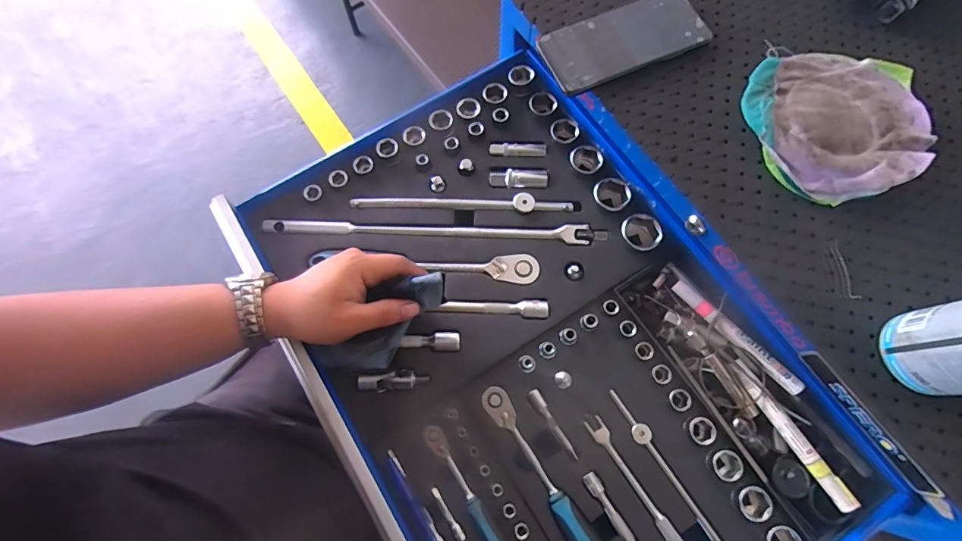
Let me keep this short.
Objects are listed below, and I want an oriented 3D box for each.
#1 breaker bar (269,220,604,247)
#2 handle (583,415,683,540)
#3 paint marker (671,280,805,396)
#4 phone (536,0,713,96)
[{"bbox_3d":[-0.054,-0.044,0.483,0.377,0.016,0.030,1,72,1],"label":"breaker bar"},{"bbox_3d":[0.154,0.215,0.390,0.016,0.008,0.181,-31,75,-9],"label":"handle"},{"bbox_3d":[0.246,0.063,0.423,0.015,0.018,0.140,-41,77,-12],"label":"paint marker"},{"bbox_3d":[0.143,-0.232,0.438,0.160,0.011,0.075,-22,74,-7],"label":"phone"}]

